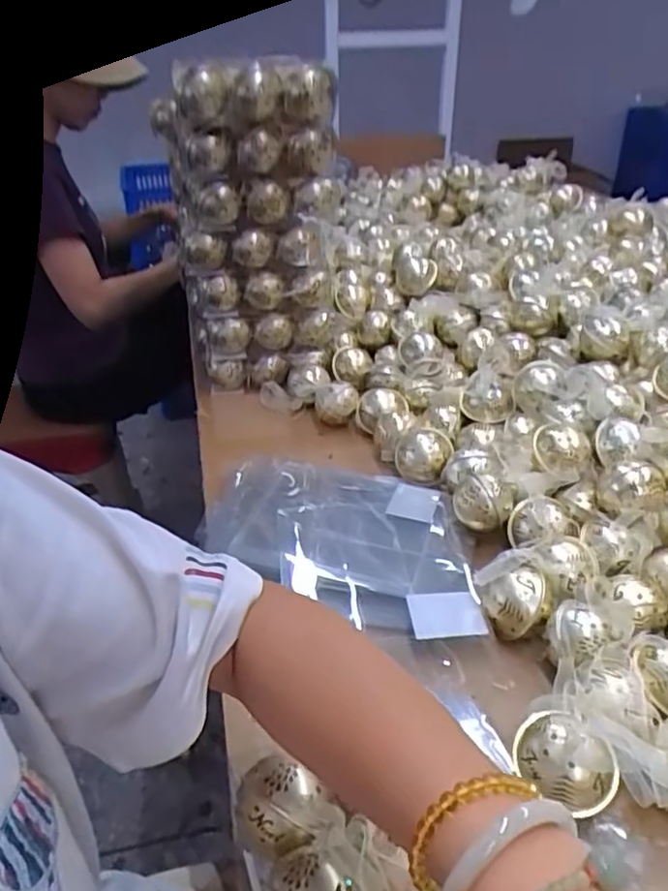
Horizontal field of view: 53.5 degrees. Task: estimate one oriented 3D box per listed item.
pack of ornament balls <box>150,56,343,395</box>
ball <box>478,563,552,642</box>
[{"bbox_3d":[-0.099,-0.270,0.857,0.206,0.378,0.096,-5,32,-7],"label":"pack of ornament balls"},{"bbox_3d":[0.147,0.124,0.524,0.056,0.042,0.040,-3,32,-3],"label":"ball"}]

